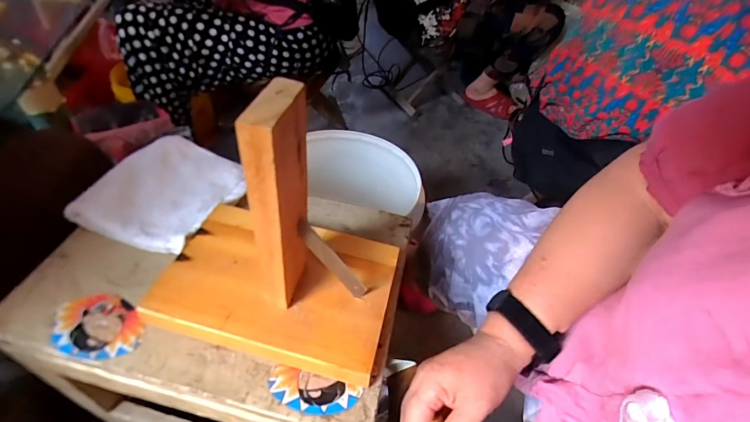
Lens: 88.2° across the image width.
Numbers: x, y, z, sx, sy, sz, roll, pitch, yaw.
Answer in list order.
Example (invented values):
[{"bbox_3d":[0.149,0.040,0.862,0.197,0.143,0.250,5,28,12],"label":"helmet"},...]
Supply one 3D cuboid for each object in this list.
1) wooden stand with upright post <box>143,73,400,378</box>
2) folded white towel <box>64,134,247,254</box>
[{"bbox_3d":[-0.087,0.007,0.309,0.207,0.204,0.143,11,47,8],"label":"wooden stand with upright post"},{"bbox_3d":[-0.238,-0.026,0.453,0.147,0.023,0.156,17,48,13],"label":"folded white towel"}]

